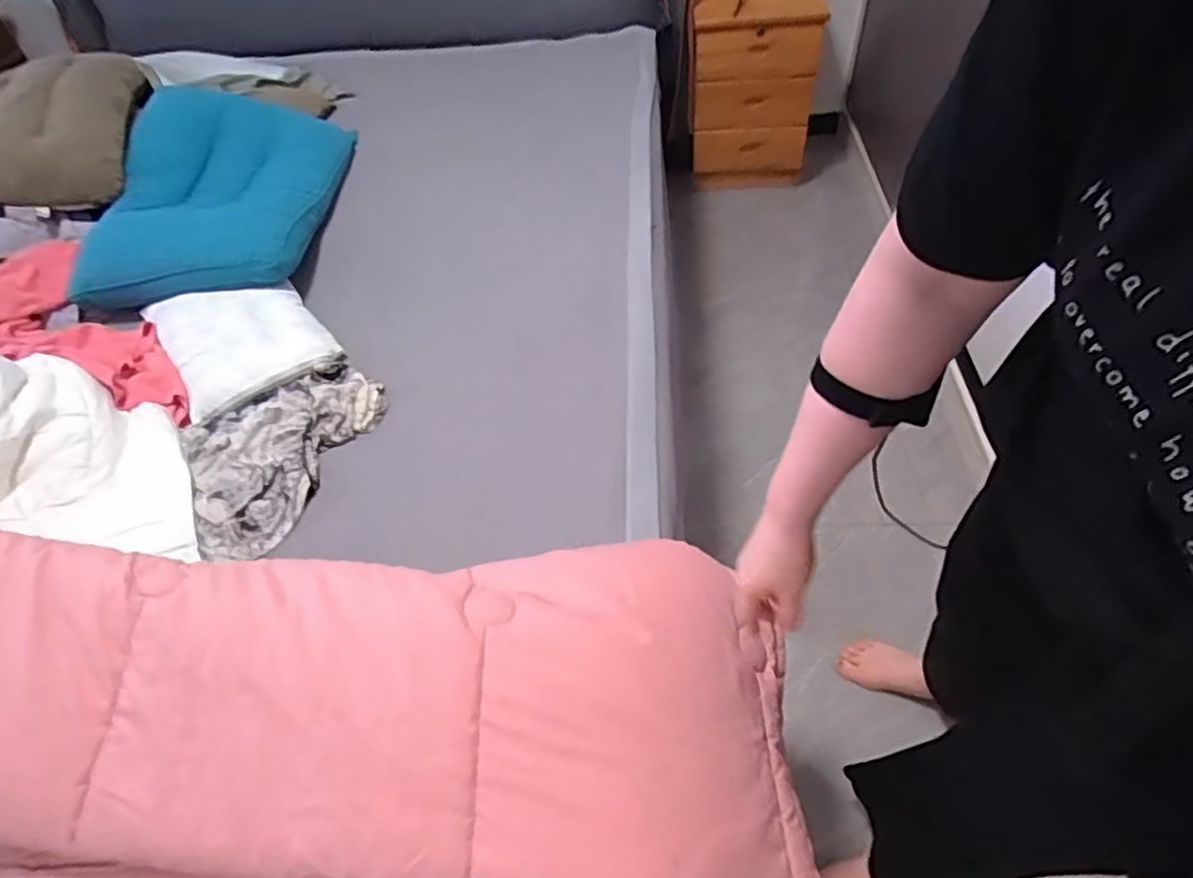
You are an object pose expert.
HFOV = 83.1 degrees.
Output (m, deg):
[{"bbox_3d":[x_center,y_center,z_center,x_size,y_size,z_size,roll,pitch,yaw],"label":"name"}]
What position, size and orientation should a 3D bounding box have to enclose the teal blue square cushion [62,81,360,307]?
[{"bbox_3d":[-0.800,-0.553,1.429,0.426,0.124,0.621,-7,50,0],"label":"teal blue square cushion"}]

